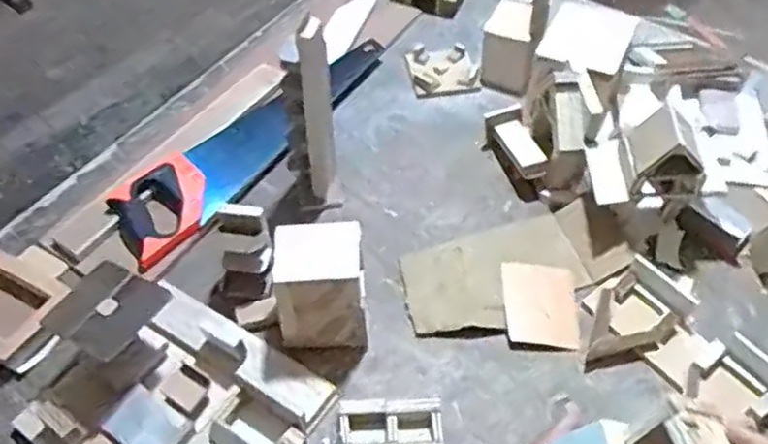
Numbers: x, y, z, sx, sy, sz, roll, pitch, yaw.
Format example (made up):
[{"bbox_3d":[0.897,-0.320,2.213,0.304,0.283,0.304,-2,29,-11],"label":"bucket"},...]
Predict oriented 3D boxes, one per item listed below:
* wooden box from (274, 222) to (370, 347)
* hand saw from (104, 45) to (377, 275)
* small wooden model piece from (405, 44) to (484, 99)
[{"bbox_3d":[-0.074,0.076,0.847,0.107,0.113,0.085,-2,51,-3],"label":"wooden box"},{"bbox_3d":[-0.174,-0.134,1.078,0.120,0.039,0.540,35,58,24],"label":"hand saw"},{"bbox_3d":[0.096,-0.254,1.185,0.108,0.019,0.104,-7,51,-7],"label":"small wooden model piece"}]

